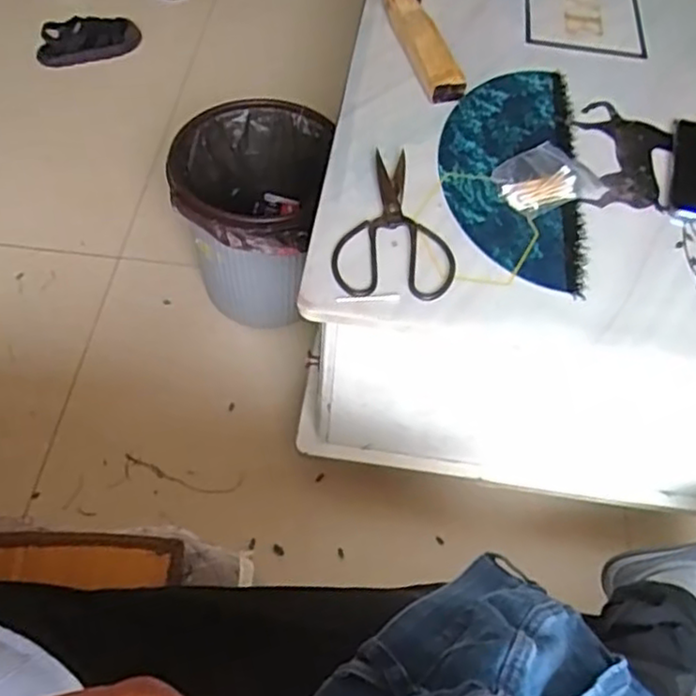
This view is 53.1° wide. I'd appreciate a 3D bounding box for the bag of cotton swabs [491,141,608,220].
[{"bbox_3d":[0.211,-0.183,0.750,0.109,0.013,0.086,-20,61,-17],"label":"bag of cotton swabs"}]

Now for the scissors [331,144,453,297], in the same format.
[{"bbox_3d":[0.043,-0.128,0.697,0.115,0.008,0.192,1,57,-4],"label":"scissors"}]

